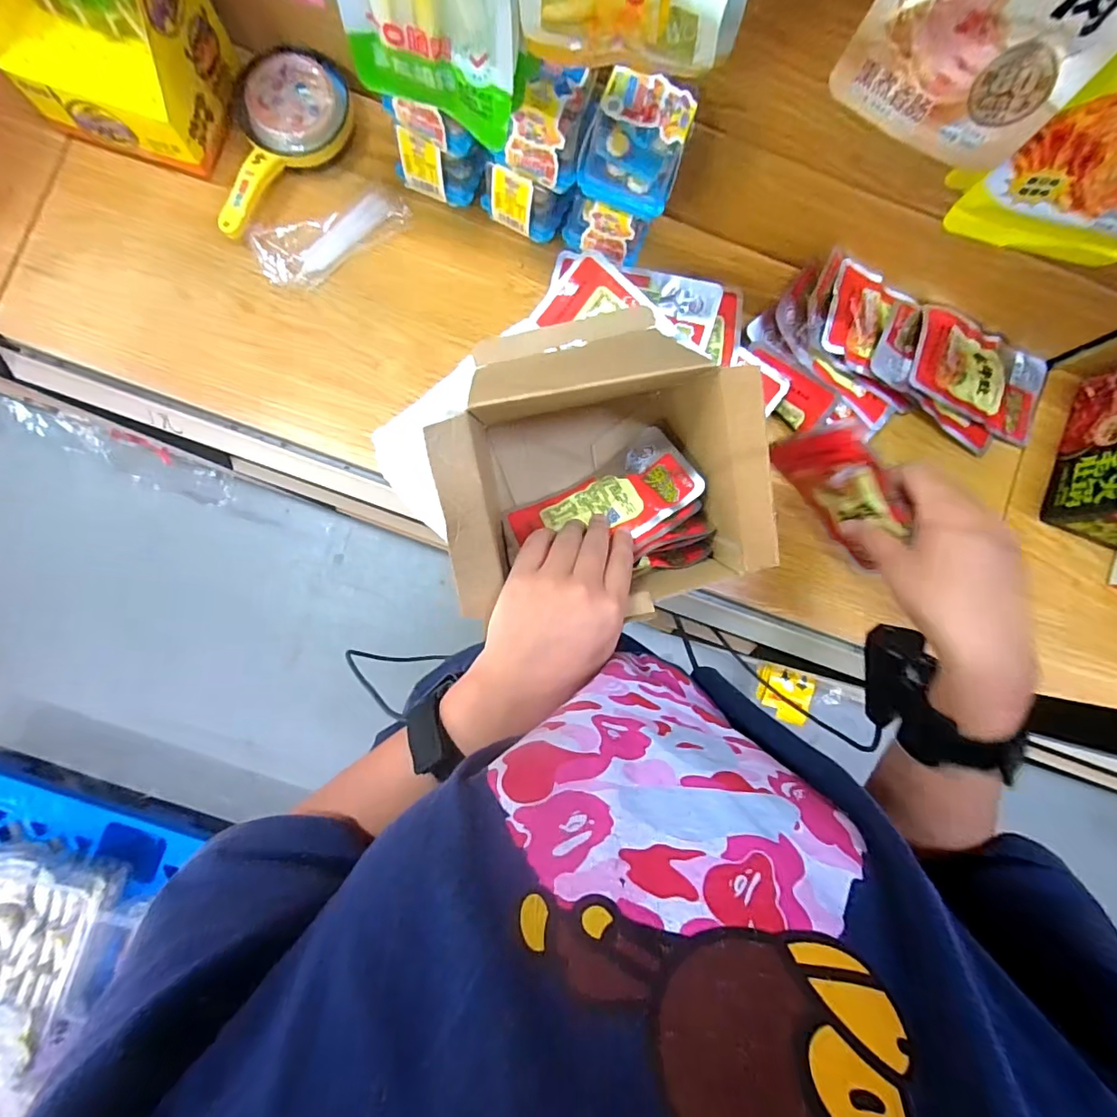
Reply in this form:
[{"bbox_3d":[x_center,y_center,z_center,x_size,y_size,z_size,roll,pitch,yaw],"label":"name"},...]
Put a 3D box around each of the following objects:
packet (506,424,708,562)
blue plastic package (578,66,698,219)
[{"bbox_3d":[0.029,-0.043,0.403,0.147,0.022,0.088,-26,50,6],"label":"packet"},{"bbox_3d":[0.055,-0.295,0.369,0.070,0.064,0.047,21,85,-2],"label":"blue plastic package"}]

